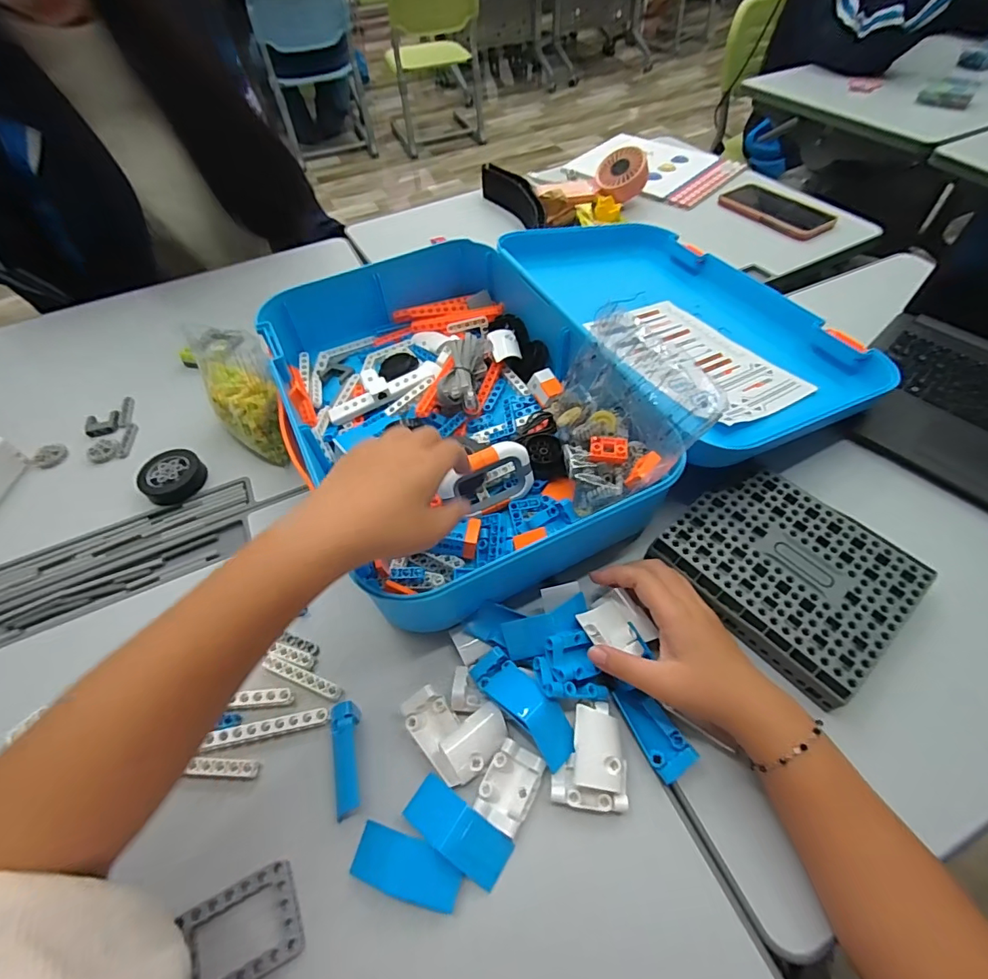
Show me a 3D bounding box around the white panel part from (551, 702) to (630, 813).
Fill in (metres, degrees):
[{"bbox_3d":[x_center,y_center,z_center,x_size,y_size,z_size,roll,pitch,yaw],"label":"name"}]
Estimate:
[{"bbox_3d":[0.067,0.183,0.338,0.049,0.027,0.063,5,55,6],"label":"white panel part"}]

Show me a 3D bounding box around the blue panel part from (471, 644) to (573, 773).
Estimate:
[{"bbox_3d":[0.022,0.150,0.346,0.032,0.018,0.086,-38,61,-22],"label":"blue panel part"}]

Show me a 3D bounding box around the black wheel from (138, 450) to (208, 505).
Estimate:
[{"bbox_3d":[-0.333,-0.014,0.507,0.058,0.024,0.058,-1,54,2],"label":"black wheel"}]

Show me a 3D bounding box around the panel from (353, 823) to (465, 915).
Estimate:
[{"bbox_3d":[-0.055,0.238,0.310,0.071,0.015,0.032,10,55,10],"label":"panel"}]

